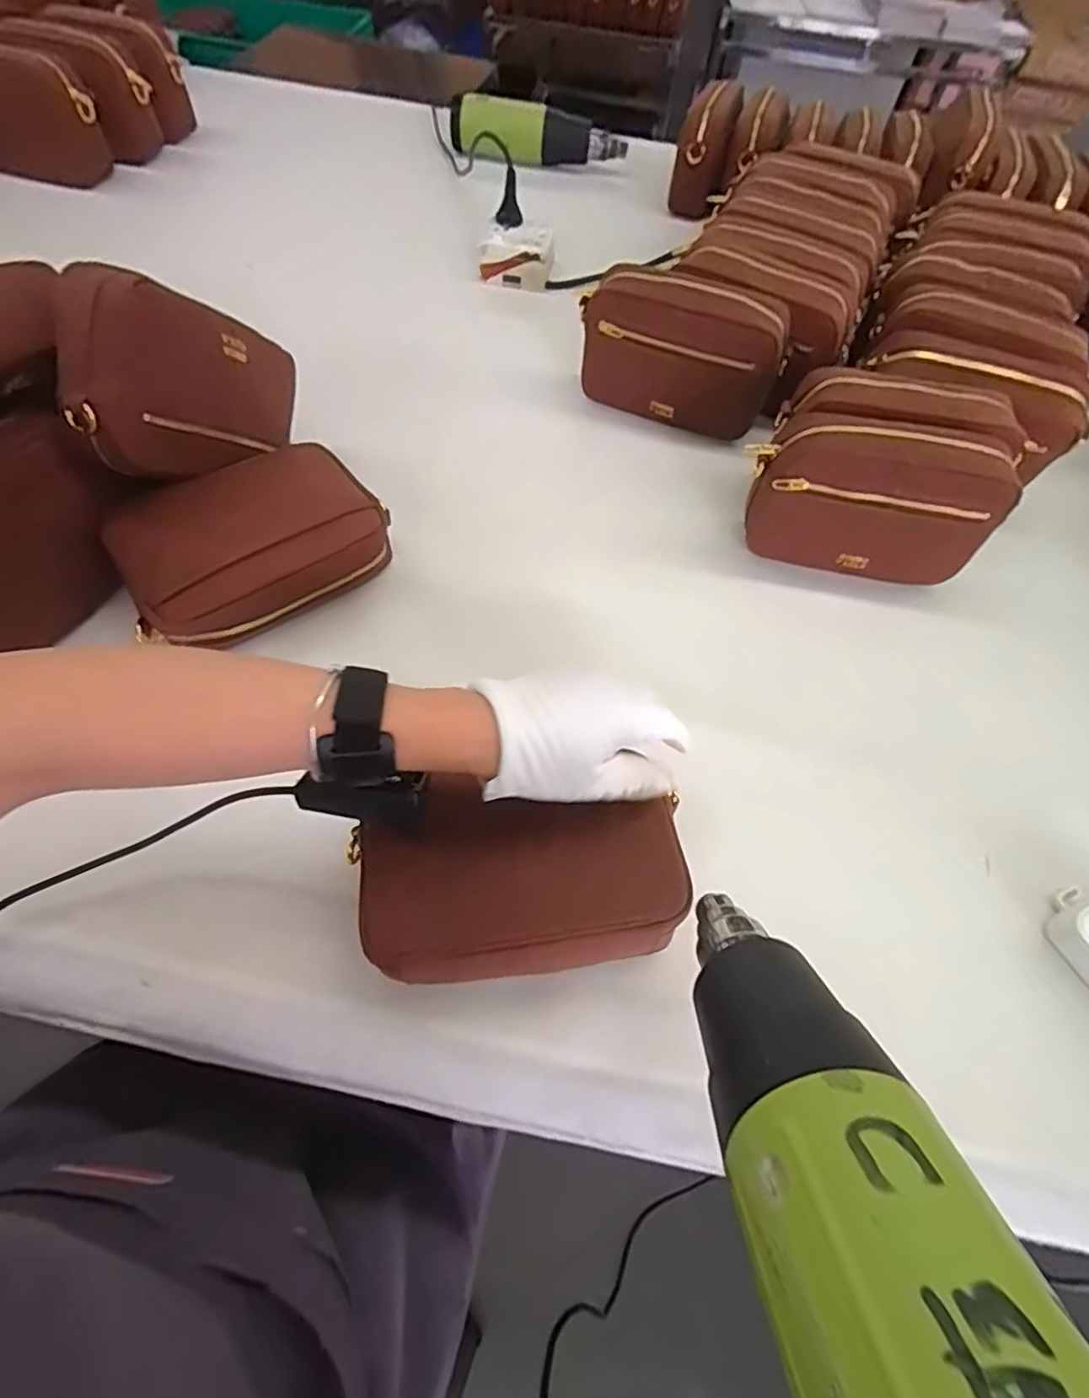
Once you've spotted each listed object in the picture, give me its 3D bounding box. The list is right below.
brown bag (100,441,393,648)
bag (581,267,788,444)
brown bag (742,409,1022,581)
[{"bbox_3d":[-0.233,-0.119,0.502,0.136,0.077,0.199,39,64,17],"label":"brown bag"},{"bbox_3d":[0.138,-0.353,0.634,0.198,0.126,0.057,17,60,6],"label":"bag"},{"bbox_3d":[0.275,-0.167,0.532,0.197,0.133,0.054,12,60,2],"label":"brown bag"}]

